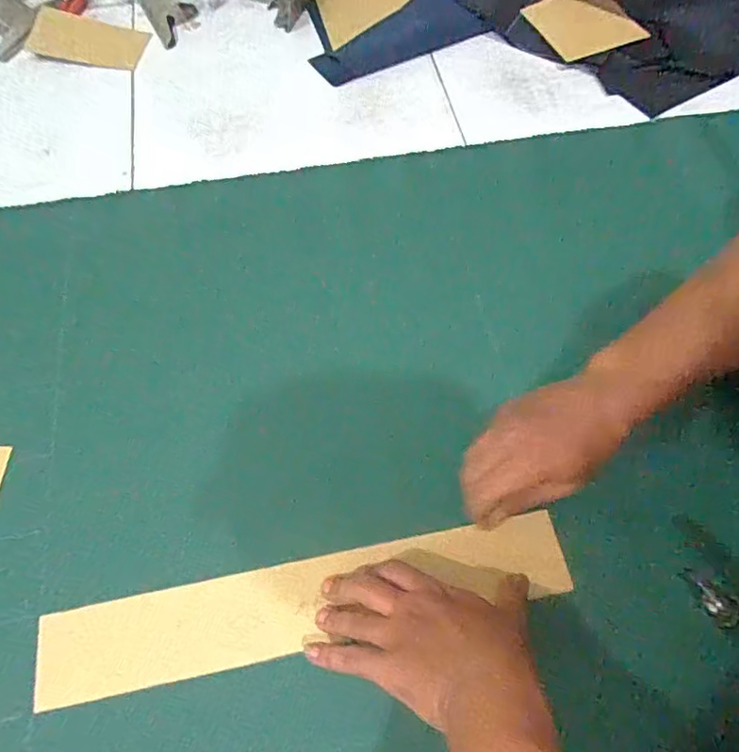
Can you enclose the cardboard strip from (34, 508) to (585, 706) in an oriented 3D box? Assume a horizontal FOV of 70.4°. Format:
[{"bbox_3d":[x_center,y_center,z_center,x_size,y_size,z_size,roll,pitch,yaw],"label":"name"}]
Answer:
[{"bbox_3d":[-0.043,0.175,0.409,0.402,0.009,0.063,-10,62,-7],"label":"cardboard strip"}]

